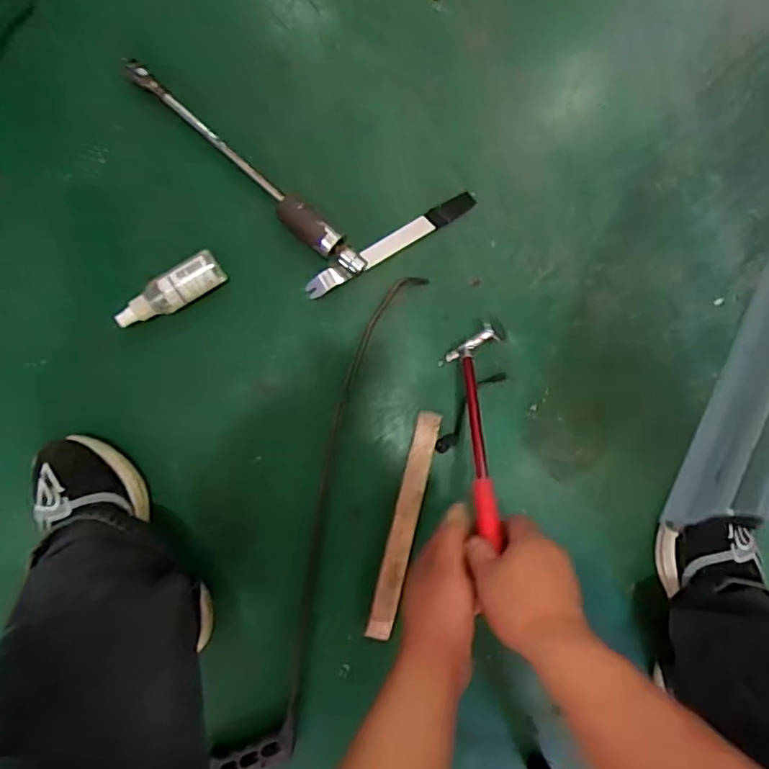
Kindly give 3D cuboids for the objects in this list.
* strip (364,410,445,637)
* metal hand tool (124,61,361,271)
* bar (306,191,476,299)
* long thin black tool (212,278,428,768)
[{"bbox_3d":[0.025,0.177,0.709,0.032,0.012,0.286,14,85,-5],"label":"strip"},{"bbox_3d":[-0.172,-0.267,0.699,0.380,0.041,0.048,40,85,-1],"label":"metal hand tool"},{"bbox_3d":[0.010,-0.182,0.725,0.242,0.012,0.027,-30,89,-5],"label":"bar"},{"bbox_3d":[-0.065,0.163,0.698,0.086,0.028,0.638,19,86,-3],"label":"long thin black tool"}]

